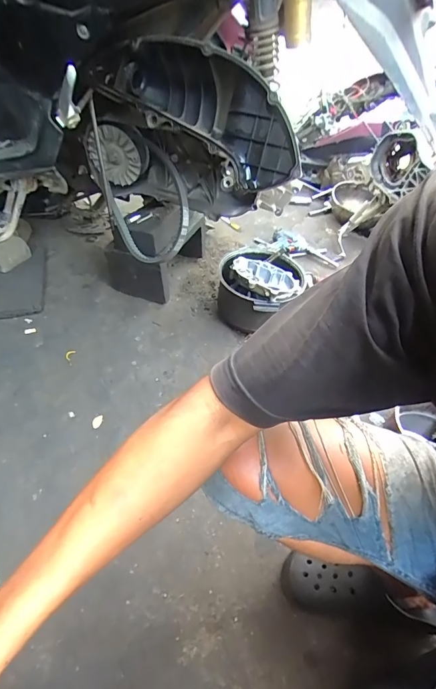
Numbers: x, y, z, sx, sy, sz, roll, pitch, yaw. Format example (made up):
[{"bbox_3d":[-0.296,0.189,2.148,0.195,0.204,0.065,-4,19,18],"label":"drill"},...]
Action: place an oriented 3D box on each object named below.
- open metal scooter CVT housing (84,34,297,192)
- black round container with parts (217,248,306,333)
[{"bbox_3d":[-0.027,-0.446,0.699,0.431,0.153,0.103,35,52,6],"label":"open metal scooter CVT housing"},{"bbox_3d":[0.113,-0.149,1.063,0.211,0.169,0.227,3,47,-3],"label":"black round container with parts"}]

